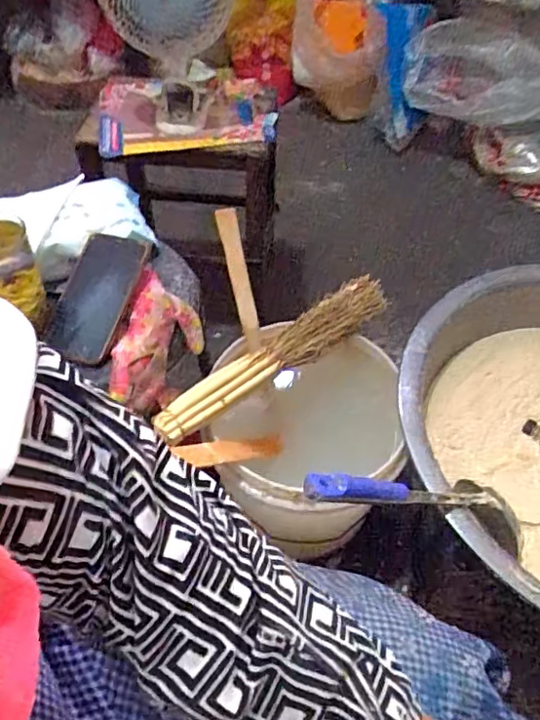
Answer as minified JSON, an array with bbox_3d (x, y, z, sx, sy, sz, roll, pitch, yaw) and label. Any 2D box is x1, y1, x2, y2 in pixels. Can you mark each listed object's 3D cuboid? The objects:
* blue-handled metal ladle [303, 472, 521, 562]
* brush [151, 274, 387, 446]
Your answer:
[{"bbox_3d":[0.146,0.139,0.535,0.312,0.023,0.085,19,38,-37],"label":"blue-handled metal ladle"},{"bbox_3d":[0.022,-0.008,0.682,0.329,0.046,0.056,-38,57,-25],"label":"brush"}]

